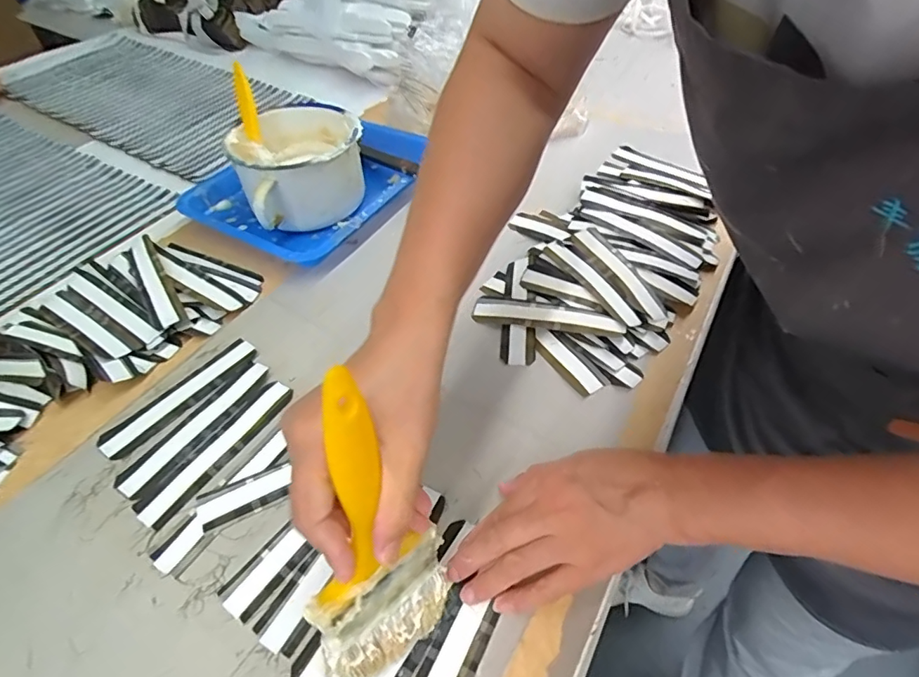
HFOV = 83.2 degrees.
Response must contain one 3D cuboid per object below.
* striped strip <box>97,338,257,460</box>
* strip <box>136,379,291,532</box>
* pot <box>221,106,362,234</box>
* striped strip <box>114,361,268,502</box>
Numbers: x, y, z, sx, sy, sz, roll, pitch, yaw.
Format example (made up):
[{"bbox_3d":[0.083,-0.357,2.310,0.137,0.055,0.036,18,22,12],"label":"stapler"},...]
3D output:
[{"bbox_3d":[-0.242,0.048,0.452,0.030,0.006,0.141,28,56,25],"label":"striped strip"},{"bbox_3d":[-0.194,0.089,0.420,0.032,0.004,0.142,25,54,22],"label":"strip"},{"bbox_3d":[-0.191,-0.208,0.615,0.139,0.086,0.180,-24,52,-18],"label":"pot"},{"bbox_3d":[-0.220,0.071,0.436,0.032,0.004,0.143,24,54,22],"label":"striped strip"}]

